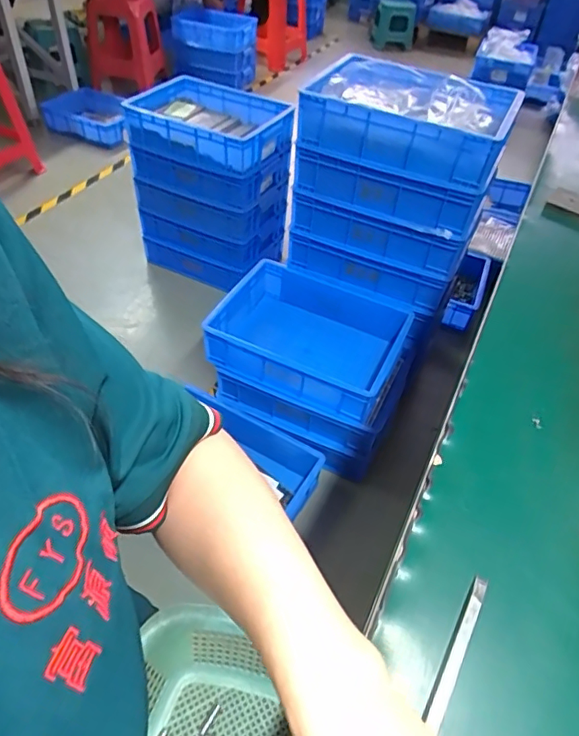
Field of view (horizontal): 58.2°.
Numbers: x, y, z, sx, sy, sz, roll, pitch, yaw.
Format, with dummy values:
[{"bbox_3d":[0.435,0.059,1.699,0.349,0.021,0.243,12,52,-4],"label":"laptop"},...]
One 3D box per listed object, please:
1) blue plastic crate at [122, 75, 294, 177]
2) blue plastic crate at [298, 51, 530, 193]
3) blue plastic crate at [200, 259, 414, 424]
[{"bbox_3d":[-0.241,-0.695,1.487,0.452,0.119,0.308,19,48,14],"label":"blue plastic crate"},{"bbox_3d":[0.255,-0.530,1.099,0.400,0.135,0.301,23,48,17],"label":"blue plastic crate"},{"bbox_3d":[0.048,-0.074,1.203,0.387,0.132,0.306,21,48,15],"label":"blue plastic crate"}]

